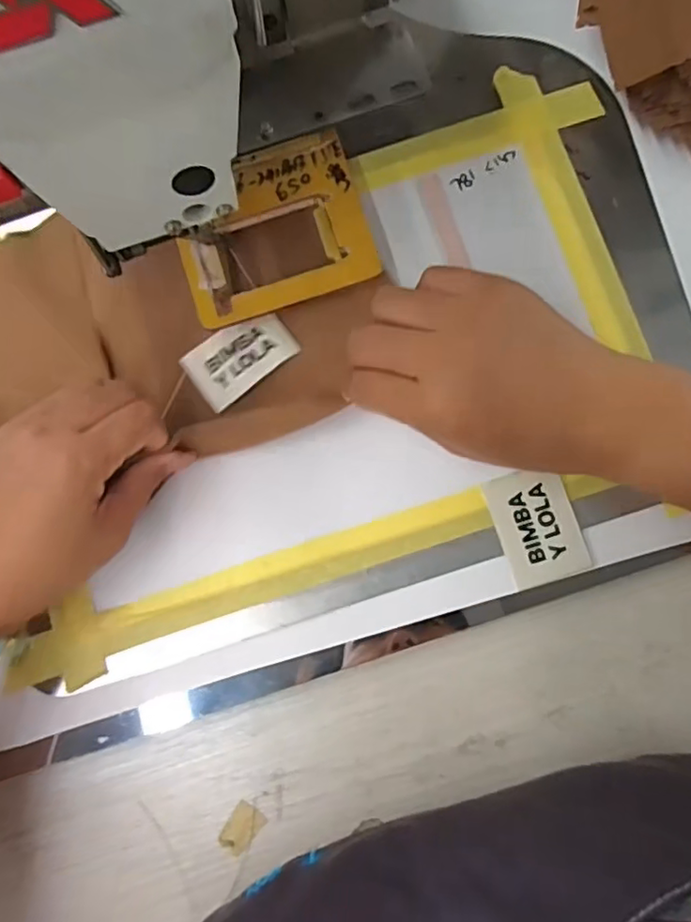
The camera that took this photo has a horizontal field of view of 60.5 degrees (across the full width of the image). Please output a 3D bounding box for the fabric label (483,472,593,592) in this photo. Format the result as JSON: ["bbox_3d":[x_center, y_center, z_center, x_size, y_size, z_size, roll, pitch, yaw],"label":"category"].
[{"bbox_3d":[0.103,0.035,0.316,0.042,0.004,0.058,-17,80,0],"label":"fabric label"}]

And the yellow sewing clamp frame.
[{"bbox_3d":[-0.041,-0.130,0.335,0.106,0.008,0.086,-19,85,-1],"label":"yellow sewing clamp frame"}]

